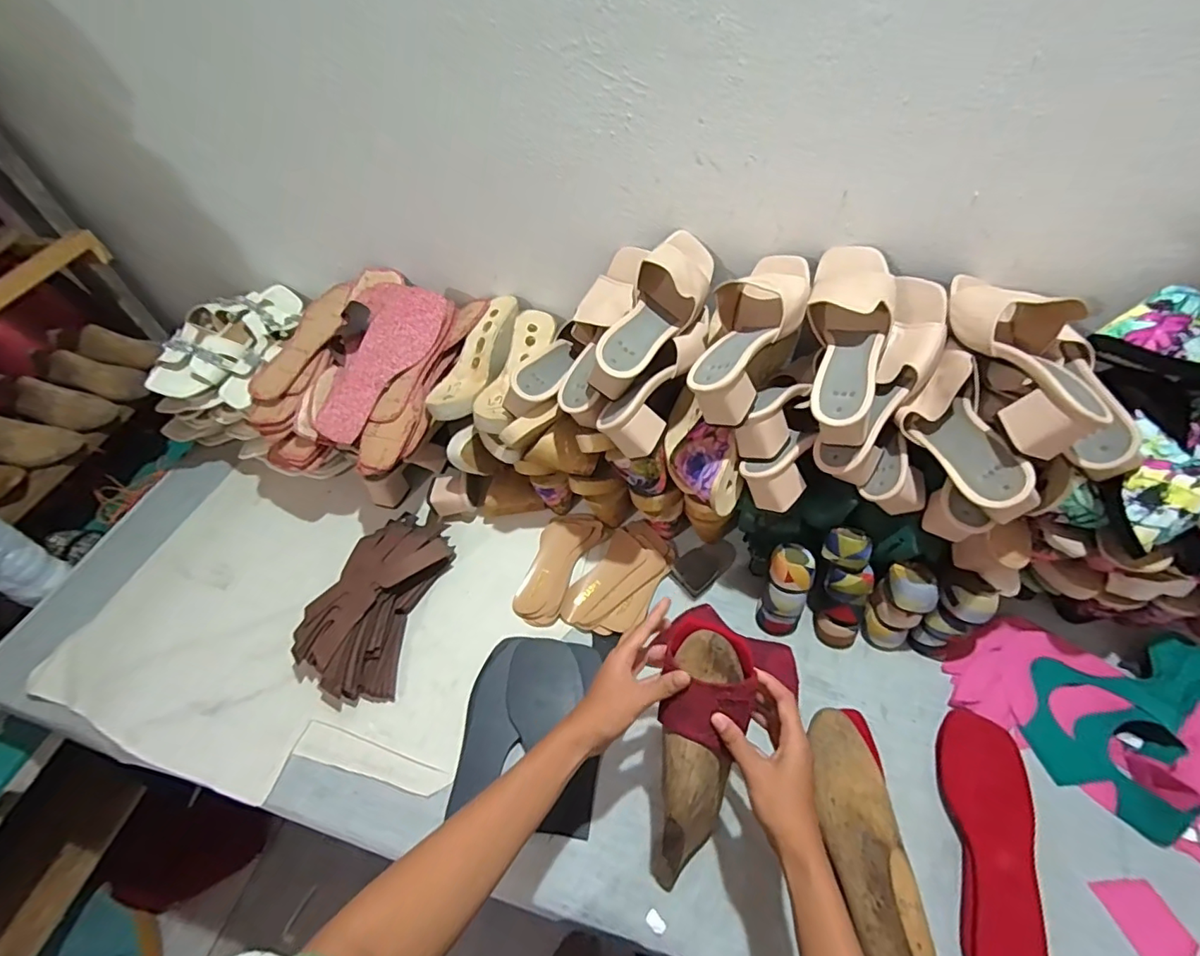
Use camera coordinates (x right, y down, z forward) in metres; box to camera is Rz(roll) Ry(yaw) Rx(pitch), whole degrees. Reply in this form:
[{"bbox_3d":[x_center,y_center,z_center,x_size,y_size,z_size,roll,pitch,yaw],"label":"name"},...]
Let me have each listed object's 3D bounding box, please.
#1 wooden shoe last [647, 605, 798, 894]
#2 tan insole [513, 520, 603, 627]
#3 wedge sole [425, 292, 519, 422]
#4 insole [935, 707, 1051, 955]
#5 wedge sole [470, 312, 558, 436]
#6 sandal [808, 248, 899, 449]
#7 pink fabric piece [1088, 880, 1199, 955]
[{"bbox_3d":[0.090,0.274,0.511,0.091,0.082,0.280,13,95,15],"label":"wooden shoe last"},{"bbox_3d":[-0.066,0.126,0.778,0.077,0.015,0.170,18,57,18],"label":"tan insole"},{"bbox_3d":[-0.186,-0.173,0.790,0.090,0.050,0.234,13,54,16],"label":"wedge sole"},{"bbox_3d":[0.389,0.371,0.537,0.076,0.031,0.253,12,55,14],"label":"insole"},{"bbox_3d":[-0.120,-0.154,0.772,0.067,0.035,0.232,8,53,12],"label":"wedge sole"},{"bbox_3d":[0.273,-0.156,0.593,0.089,0.089,0.234,8,73,12],"label":"sandal"},{"bbox_3d":[0.523,0.424,0.510,0.052,0.004,0.078,-21,46,-4],"label":"pink fabric piece"}]

